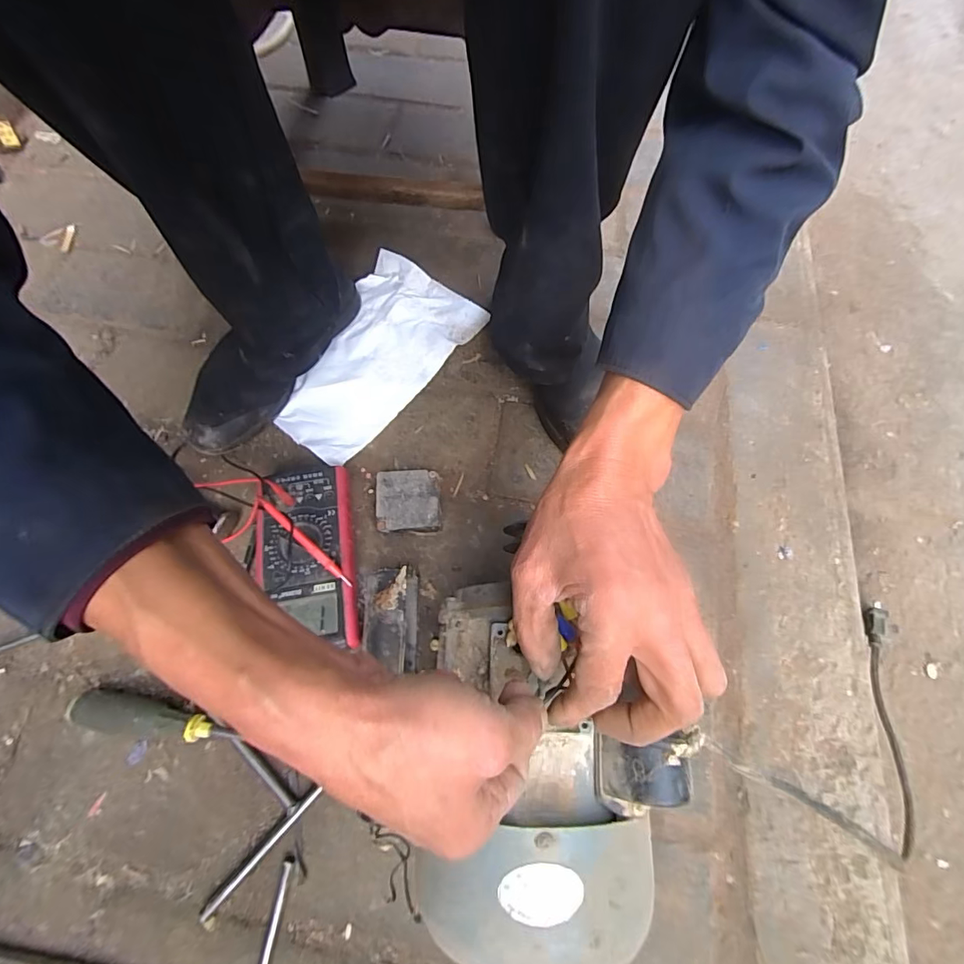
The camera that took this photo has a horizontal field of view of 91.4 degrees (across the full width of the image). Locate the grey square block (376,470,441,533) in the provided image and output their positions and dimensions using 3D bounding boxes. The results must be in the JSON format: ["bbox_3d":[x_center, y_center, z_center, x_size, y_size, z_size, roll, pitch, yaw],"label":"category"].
[{"bbox_3d":[-0.075,0.020,0.478,0.062,0.026,0.061,-5,68,-1],"label":"grey square block"}]

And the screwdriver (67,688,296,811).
[{"bbox_3d":[-0.253,0.220,0.402,0.208,0.035,0.040,16,70,7],"label":"screwdriver"}]

